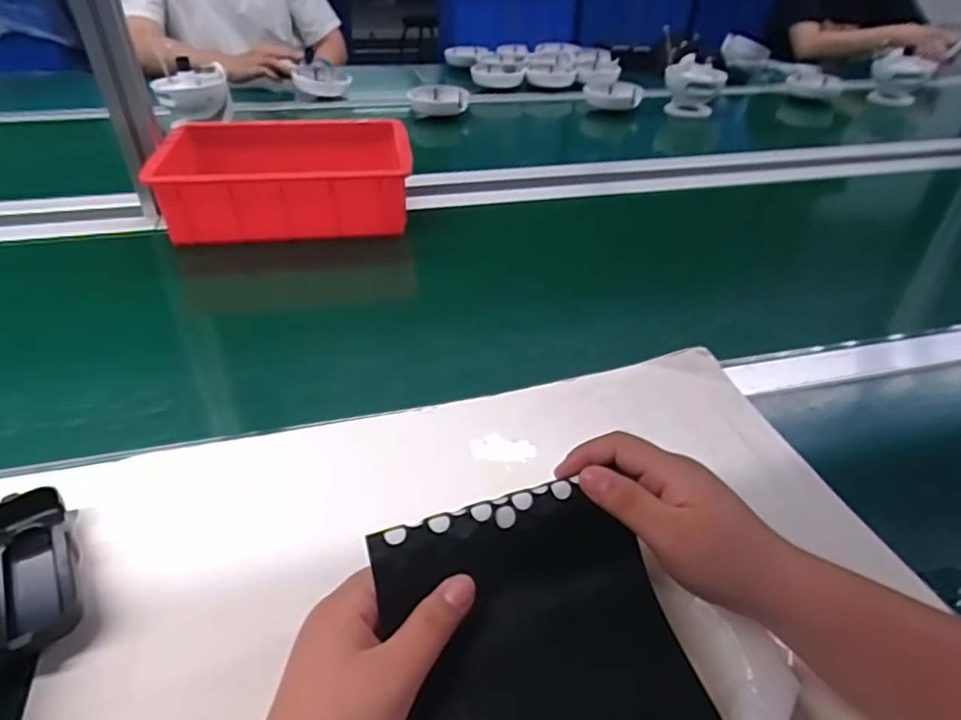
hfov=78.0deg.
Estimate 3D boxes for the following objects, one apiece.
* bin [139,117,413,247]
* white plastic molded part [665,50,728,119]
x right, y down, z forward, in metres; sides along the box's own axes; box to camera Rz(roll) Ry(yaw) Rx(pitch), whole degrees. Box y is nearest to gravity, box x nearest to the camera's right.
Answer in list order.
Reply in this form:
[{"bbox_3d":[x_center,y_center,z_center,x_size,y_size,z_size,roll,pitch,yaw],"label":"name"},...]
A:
[{"bbox_3d":[-0.237,-0.221,0.753,0.288,0.099,0.201,-6,38,-11],"label":"bin"},{"bbox_3d":[0.415,-0.527,1.165,0.115,0.107,0.075,15,39,16],"label":"white plastic molded part"}]

